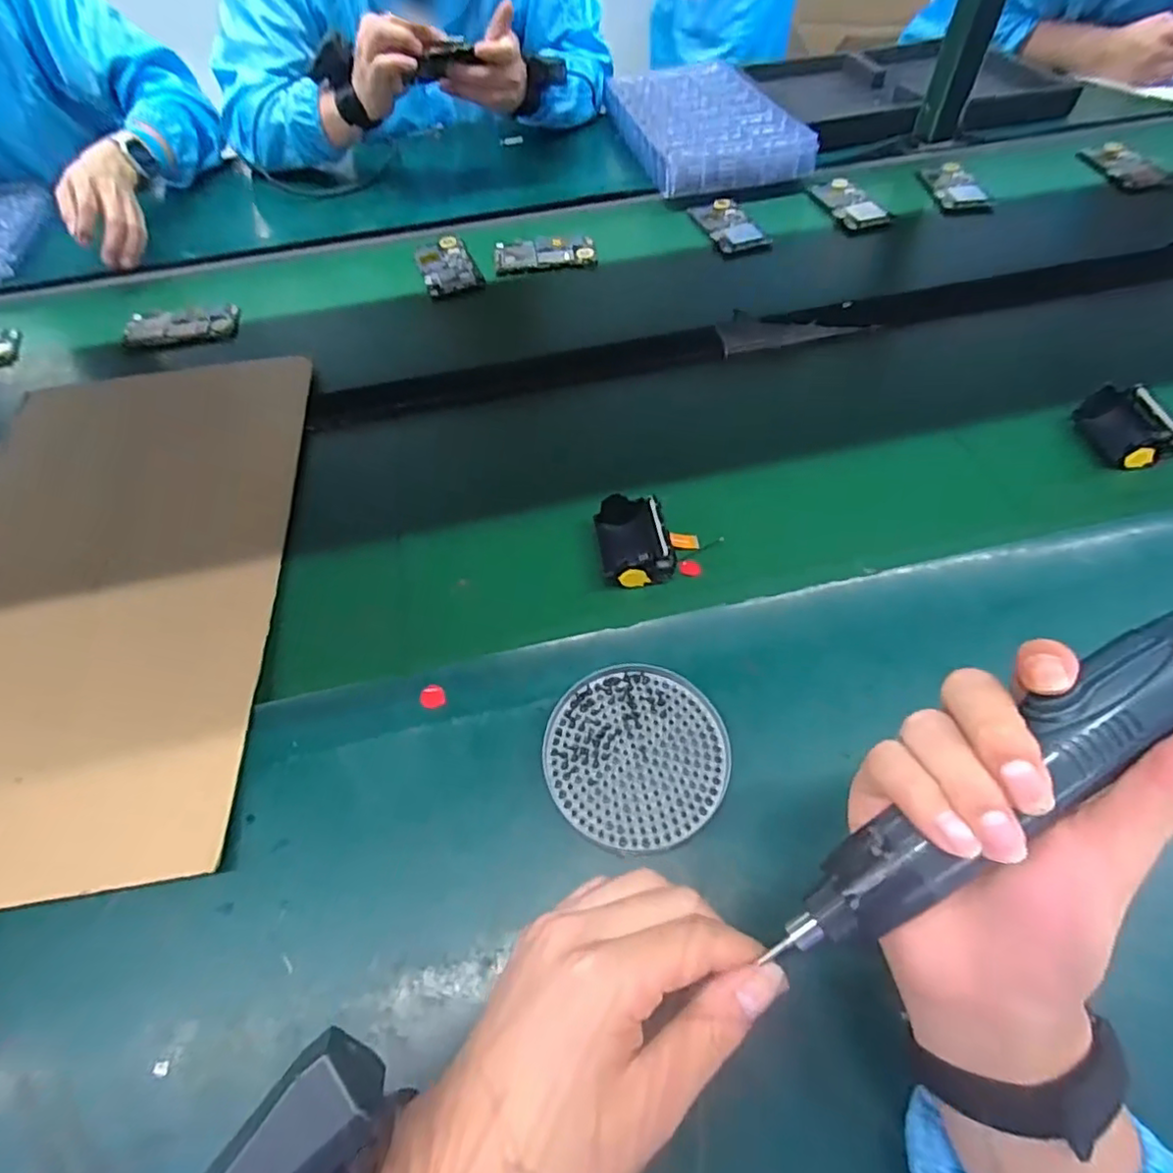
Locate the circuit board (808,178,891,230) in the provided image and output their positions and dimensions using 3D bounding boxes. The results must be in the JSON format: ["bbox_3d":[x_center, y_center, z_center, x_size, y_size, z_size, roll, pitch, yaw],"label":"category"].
[{"bbox_3d":[0.330,-0.490,0.769,0.059,0.013,0.123,-15,57,-6],"label":"circuit board"}]

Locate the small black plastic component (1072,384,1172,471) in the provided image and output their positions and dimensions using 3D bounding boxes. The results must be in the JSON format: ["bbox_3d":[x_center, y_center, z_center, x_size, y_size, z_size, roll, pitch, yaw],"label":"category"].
[{"bbox_3d":[0.460,-0.139,0.519,0.050,0.036,0.082,-11,57,-4],"label":"small black plastic component"}]

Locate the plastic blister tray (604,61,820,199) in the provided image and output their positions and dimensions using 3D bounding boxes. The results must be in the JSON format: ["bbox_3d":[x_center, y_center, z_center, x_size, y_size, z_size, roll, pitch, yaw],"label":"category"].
[{"bbox_3d":[0.161,-0.681,0.889,0.225,0.040,0.378,-10,57,-3],"label":"plastic blister tray"}]

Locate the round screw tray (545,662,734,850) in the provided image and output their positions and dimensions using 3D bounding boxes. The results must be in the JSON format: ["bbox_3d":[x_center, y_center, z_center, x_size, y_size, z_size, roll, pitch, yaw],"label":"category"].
[{"bbox_3d":[0.032,0.106,0.389,0.112,0.011,0.114,-2,56,2],"label":"round screw tray"}]

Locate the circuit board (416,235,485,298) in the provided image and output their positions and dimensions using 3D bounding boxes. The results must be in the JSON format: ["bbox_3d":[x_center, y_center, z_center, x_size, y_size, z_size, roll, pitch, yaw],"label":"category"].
[{"bbox_3d":[-0.172,-0.393,0.738,0.063,0.008,0.119,-21,58,-10],"label":"circuit board"}]

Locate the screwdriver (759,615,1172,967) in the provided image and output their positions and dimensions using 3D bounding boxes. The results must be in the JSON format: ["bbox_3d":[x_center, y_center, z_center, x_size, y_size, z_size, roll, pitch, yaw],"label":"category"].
[{"bbox_3d":[0.171,0.064,0.220,0.228,0.036,0.038,-36,60,5],"label":"screwdriver"}]

